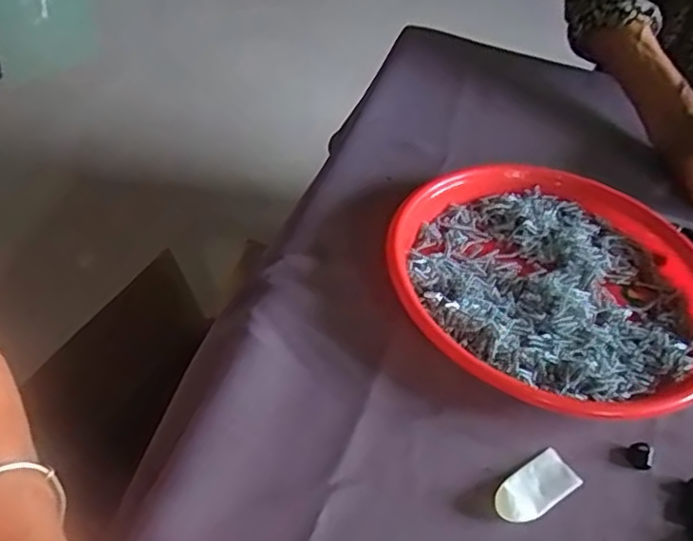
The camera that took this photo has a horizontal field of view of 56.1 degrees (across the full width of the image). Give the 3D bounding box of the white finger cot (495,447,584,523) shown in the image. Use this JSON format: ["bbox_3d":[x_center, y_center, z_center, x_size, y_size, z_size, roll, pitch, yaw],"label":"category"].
[{"bbox_3d":[0.106,0.122,0.365,0.054,0.008,0.025,-25,52,-28],"label":"white finger cot"}]

